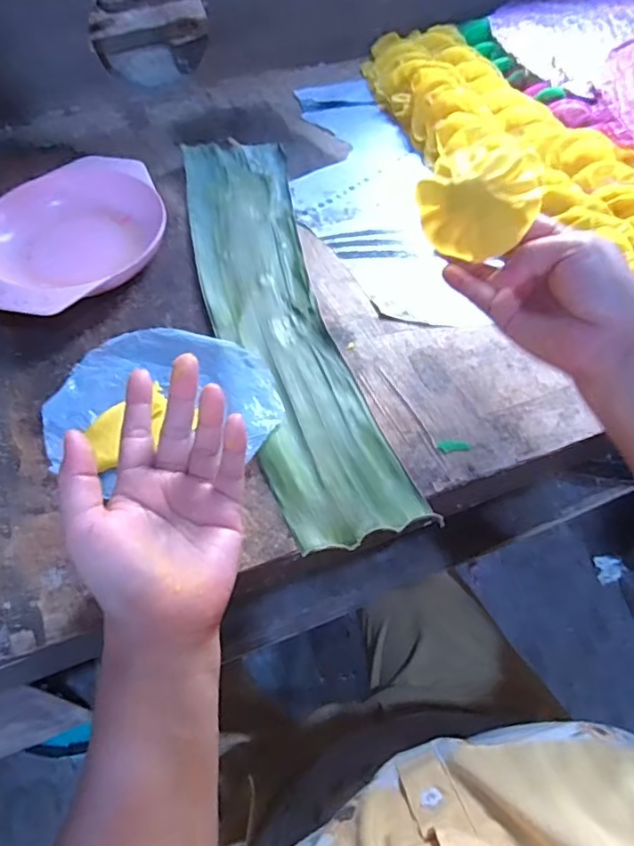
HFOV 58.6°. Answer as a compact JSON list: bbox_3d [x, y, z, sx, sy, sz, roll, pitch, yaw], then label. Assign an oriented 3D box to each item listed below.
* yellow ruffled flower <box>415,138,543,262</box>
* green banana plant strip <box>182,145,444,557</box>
[{"bbox_3d":[0.099,-0.133,0.338,0.065,0.052,0.043,32,62,19],"label":"yellow ruffled flower"},{"bbox_3d":[-0.033,-0.094,0.437,0.095,0.010,0.407,-14,58,-9],"label":"green banana plant strip"}]

